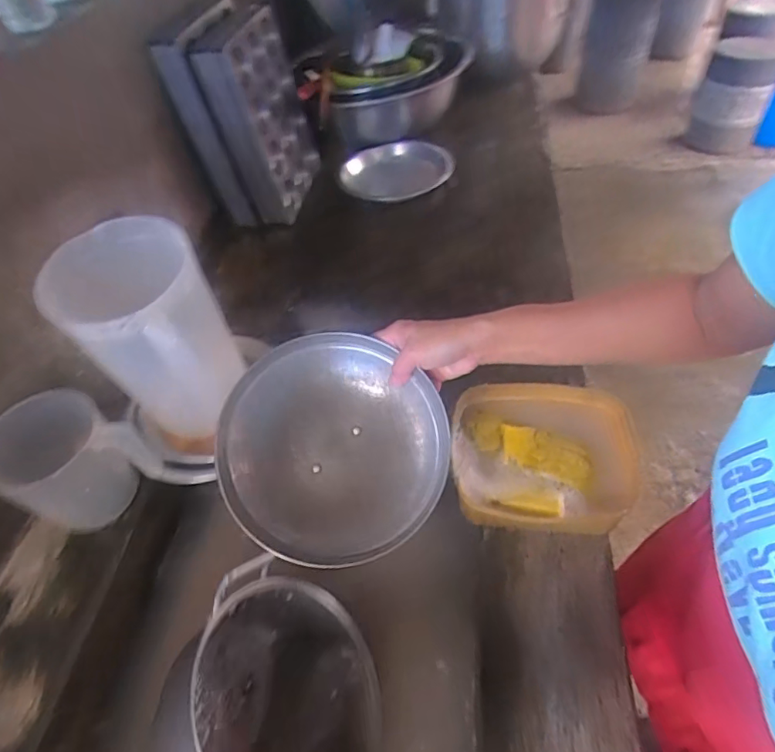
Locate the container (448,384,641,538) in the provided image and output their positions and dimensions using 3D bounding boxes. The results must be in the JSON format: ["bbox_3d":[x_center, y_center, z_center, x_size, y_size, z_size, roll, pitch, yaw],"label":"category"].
[{"bbox_3d":[0.182,0.100,0.608,0.206,0.065,0.179,-1,50,4],"label":"container"}]

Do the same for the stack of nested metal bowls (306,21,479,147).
[{"bbox_3d":[0.015,-0.666,1.188,0.358,0.155,0.329,-6,49,0],"label":"stack of nested metal bowls"}]

